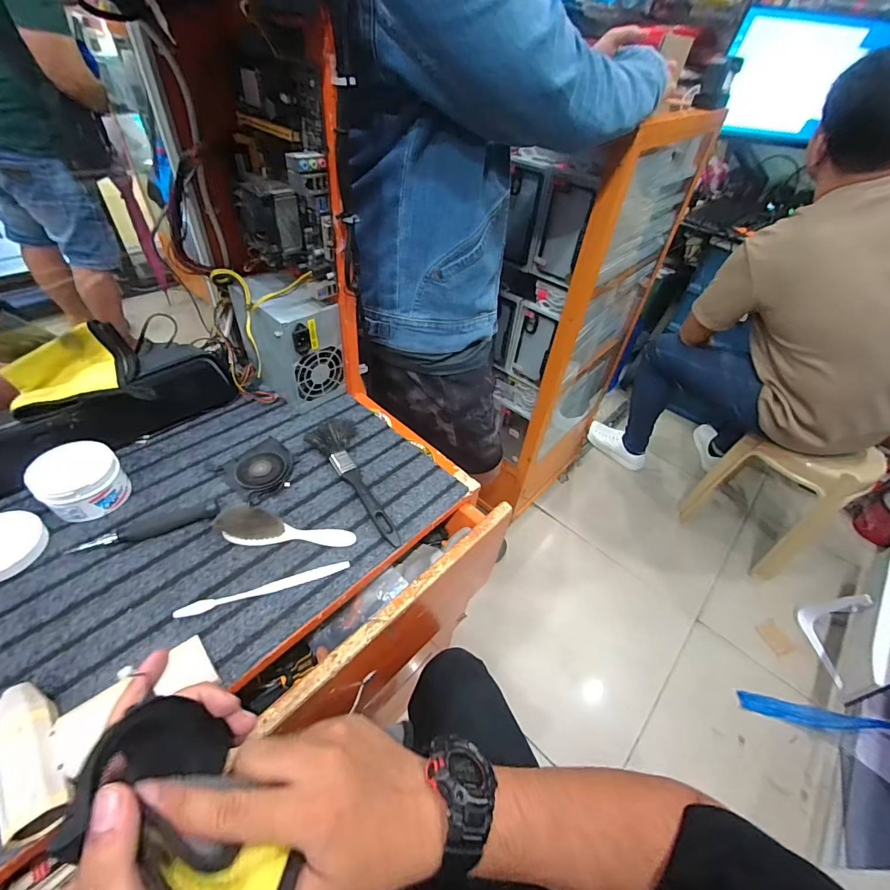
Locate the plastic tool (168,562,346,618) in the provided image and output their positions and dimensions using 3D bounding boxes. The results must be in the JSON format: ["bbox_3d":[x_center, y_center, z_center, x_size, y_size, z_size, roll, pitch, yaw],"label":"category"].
[{"bbox_3d":[-0.180,0.144,0.425,0.162,0.013,0.014,-13,48,-19],"label":"plastic tool"}]

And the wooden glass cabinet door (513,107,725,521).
[{"bbox_3d":[0.382,-0.211,1.117,0.070,1.016,0.469,32,50,23],"label":"wooden glass cabinet door"}]

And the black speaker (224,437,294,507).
[{"bbox_3d":[-0.236,0.029,0.535,0.079,0.012,0.091,-32,56,-32],"label":"black speaker"}]

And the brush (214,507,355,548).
[{"bbox_3d":[-0.179,0.095,0.463,0.147,0.027,0.036,8,45,1],"label":"brush"}]

